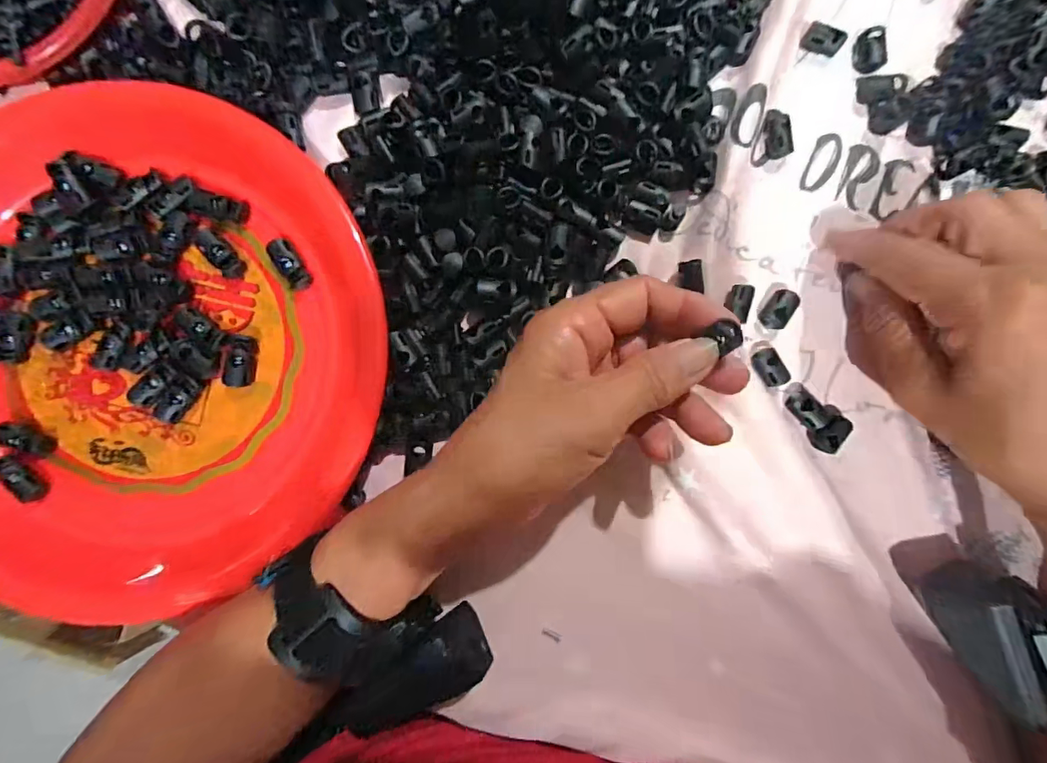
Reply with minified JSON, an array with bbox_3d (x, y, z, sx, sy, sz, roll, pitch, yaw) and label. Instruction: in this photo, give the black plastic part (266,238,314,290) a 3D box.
[{"bbox_3d":[-0.125,-0.063,0.249,0.014,0.005,0.028,-31,90,0],"label":"black plastic part"}]

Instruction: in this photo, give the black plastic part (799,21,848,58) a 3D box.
[{"bbox_3d":[0.162,-0.185,0.254,0.021,0.005,0.014,24,90,0],"label":"black plastic part"}]

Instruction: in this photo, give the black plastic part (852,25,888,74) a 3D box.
[{"bbox_3d":[0.186,-0.178,0.254,0.015,0.012,0.020,-2,90,0],"label":"black plastic part"}]

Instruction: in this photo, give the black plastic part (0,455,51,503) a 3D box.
[{"bbox_3d":[-0.262,0.050,0.245,0.029,0.006,0.013,43,90,0],"label":"black plastic part"}]

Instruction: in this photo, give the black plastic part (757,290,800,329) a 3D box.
[{"bbox_3d":[0.136,-0.038,0.250,0.014,0.007,0.021,29,90,0],"label":"black plastic part"}]

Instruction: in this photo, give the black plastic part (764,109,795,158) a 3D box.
[{"bbox_3d":[0.138,-0.134,0.253,0.014,0.007,0.026,5,90,0],"label":"black plastic part"}]

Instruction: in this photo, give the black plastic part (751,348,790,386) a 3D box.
[{"bbox_3d":[0.132,-0.008,0.251,0.015,0.005,0.021,-27,90,0],"label":"black plastic part"}]

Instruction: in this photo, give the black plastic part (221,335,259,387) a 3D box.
[{"bbox_3d":[-0.149,-0.011,0.249,0.015,0.006,0.026,2,90,0],"label":"black plastic part"}]

